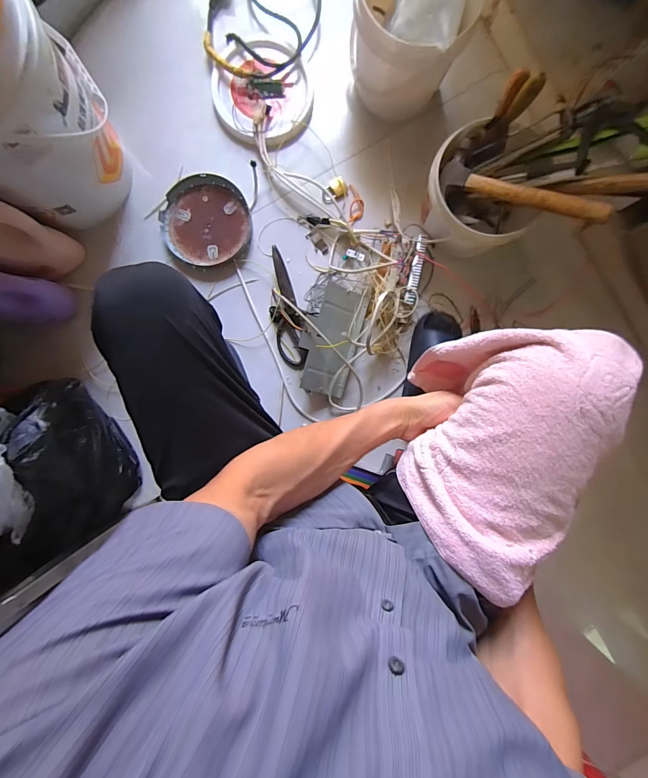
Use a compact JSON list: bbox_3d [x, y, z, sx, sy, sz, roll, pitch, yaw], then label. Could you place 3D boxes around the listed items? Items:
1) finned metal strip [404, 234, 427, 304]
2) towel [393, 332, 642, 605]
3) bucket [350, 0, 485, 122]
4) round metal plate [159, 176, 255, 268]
[{"bbox_3d":[0.204,-0.266,0.811,0.026,0.033,0.156,14,92,-2],"label":"finned metal strip"},{"bbox_3d":[0.190,0.061,0.424,0.152,0.174,0.280,20,92,-2],"label":"towel"},{"bbox_3d":[0.147,-0.706,0.730,0.200,0.180,0.234,-39,93,0],"label":"bucket"},{"bbox_3d":[-0.267,-0.384,0.831,0.196,0.022,0.198,0,92,-2],"label":"round metal plate"}]

